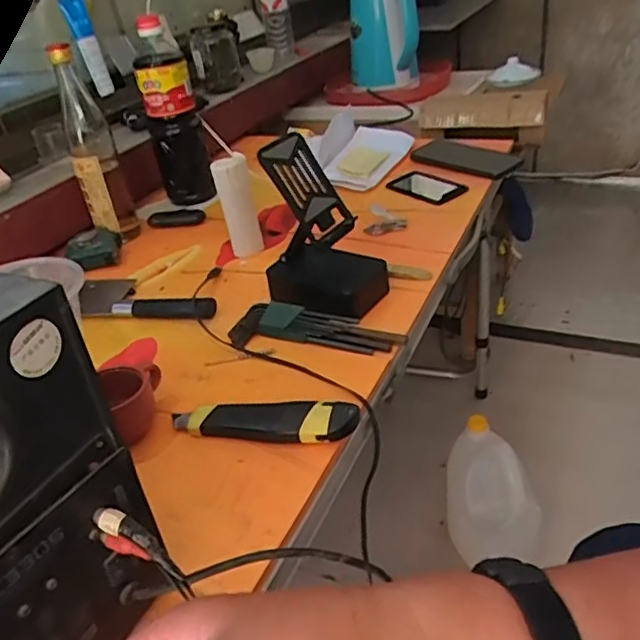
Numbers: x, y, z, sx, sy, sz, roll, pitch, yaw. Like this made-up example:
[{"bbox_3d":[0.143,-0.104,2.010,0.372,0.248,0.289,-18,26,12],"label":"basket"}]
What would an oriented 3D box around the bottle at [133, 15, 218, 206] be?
[{"bbox_3d":[-0.221,-0.303,0.916,0.070,0.268,0.080,-16,34,-14],"label":"bottle"}]

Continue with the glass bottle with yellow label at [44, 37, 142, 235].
[{"bbox_3d":[-0.305,-0.229,0.822,0.056,0.261,0.051,-16,34,-14],"label":"glass bottle with yellow label"}]

